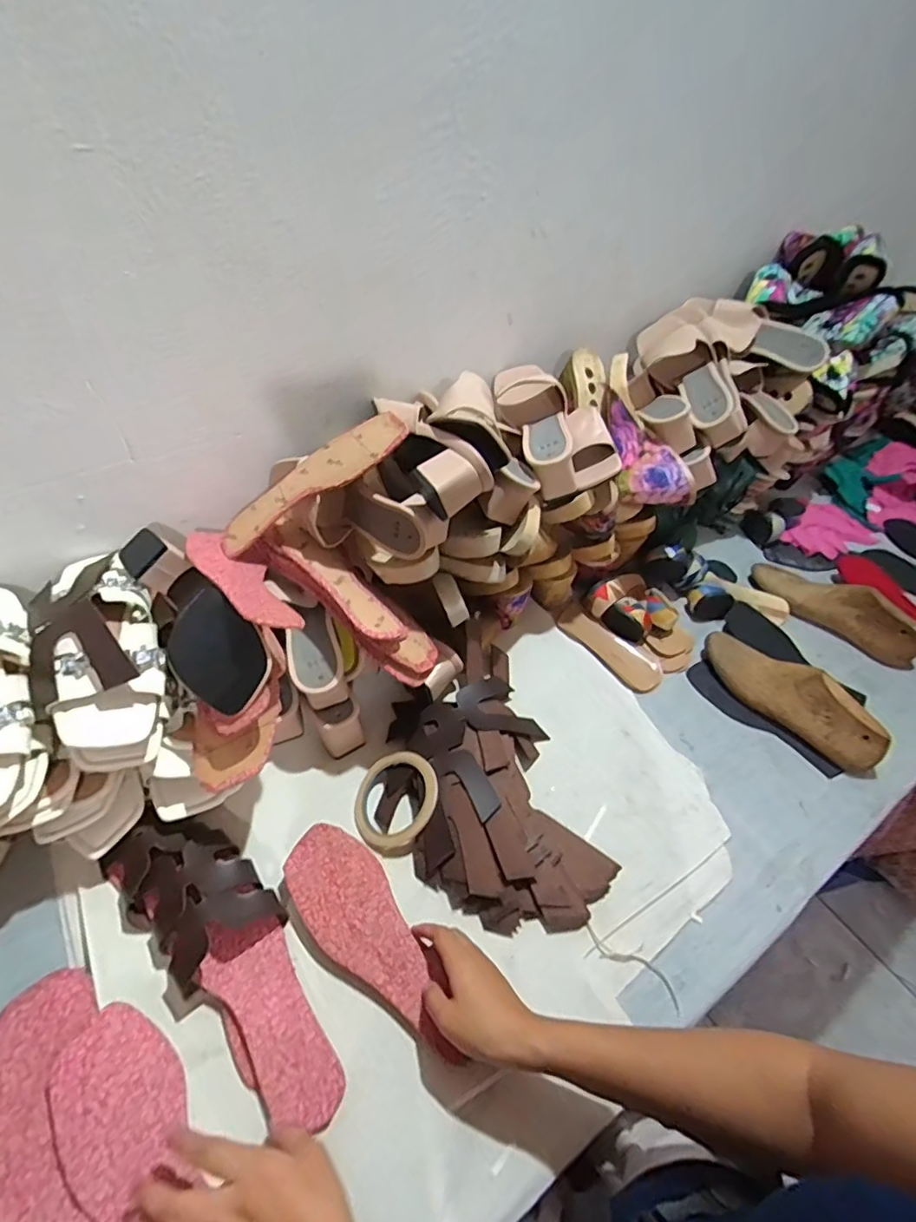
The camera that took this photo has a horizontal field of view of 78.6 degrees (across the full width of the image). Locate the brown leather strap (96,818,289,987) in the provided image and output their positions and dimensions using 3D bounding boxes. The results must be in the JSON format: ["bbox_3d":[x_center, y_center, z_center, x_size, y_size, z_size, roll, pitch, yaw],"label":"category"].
[{"bbox_3d":[-0.257,0.261,0.534,0.156,0.047,0.104,37,55,26],"label":"brown leather strap"}]

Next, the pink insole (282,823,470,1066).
[{"bbox_3d":[-0.079,0.302,0.522,0.078,0.017,0.229,-33,62,-29],"label":"pink insole"}]

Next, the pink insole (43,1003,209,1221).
[{"bbox_3d":[-0.224,0.417,0.407,0.082,0.014,0.241,-32,60,-29],"label":"pink insole"}]

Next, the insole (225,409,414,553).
[{"bbox_3d":[-0.163,-0.142,0.612,0.238,0.011,0.080,-29,49,12],"label":"insole"}]

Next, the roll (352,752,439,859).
[{"bbox_3d":[-0.068,0.205,0.617,0.097,0.018,0.097,-46,57,-5],"label":"roll"}]

